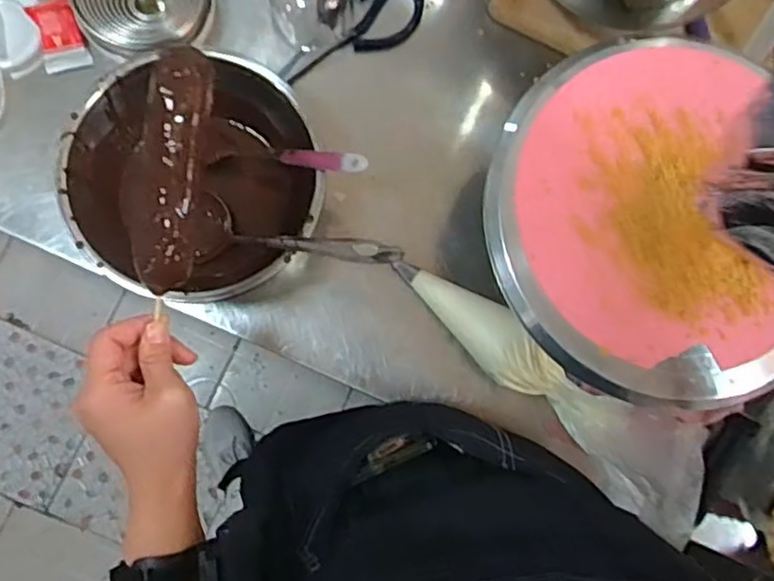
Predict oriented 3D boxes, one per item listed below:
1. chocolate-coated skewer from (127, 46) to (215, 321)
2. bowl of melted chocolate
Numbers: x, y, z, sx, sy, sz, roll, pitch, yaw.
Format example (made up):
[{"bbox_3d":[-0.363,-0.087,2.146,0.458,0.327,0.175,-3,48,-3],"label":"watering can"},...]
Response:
[{"bbox_3d":[-0.136,-0.069,0.419,0.036,0.021,0.155,10,98,-4],"label":"chocolate-coated skewer"},{"bbox_3d":[-0.164,-0.084,0.587,0.200,0.098,0.193,1,82,-5],"label":"bowl of melted chocolate"}]

